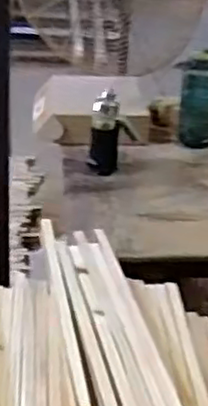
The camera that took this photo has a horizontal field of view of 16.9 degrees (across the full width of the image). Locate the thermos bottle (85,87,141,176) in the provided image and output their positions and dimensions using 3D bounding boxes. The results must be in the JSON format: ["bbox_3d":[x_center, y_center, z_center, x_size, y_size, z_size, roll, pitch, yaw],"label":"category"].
[{"bbox_3d":[0.008,-0.171,1.696,0.092,0.169,0.099,-16,34,-29],"label":"thermos bottle"}]

